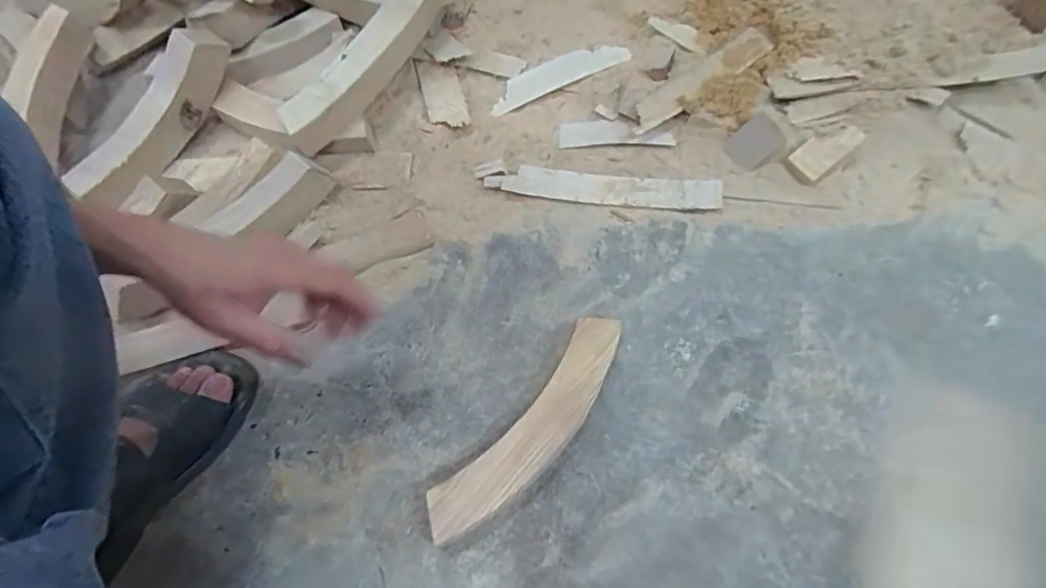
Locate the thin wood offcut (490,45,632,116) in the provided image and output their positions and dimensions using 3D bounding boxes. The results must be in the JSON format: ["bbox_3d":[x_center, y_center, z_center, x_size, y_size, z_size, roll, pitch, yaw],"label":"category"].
[{"bbox_3d":[0.048,-0.294,0.704,0.193,0.015,0.048,-21,80,3],"label":"thin wood offcut"}]

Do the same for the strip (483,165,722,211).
[{"bbox_3d":[0.098,-0.128,0.636,0.275,0.009,0.044,7,74,2],"label":"strip"}]

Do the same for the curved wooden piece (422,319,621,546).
[{"bbox_3d":[0.012,0.128,0.504,0.060,0.042,0.247,37,71,18],"label":"curved wooden piece"}]

